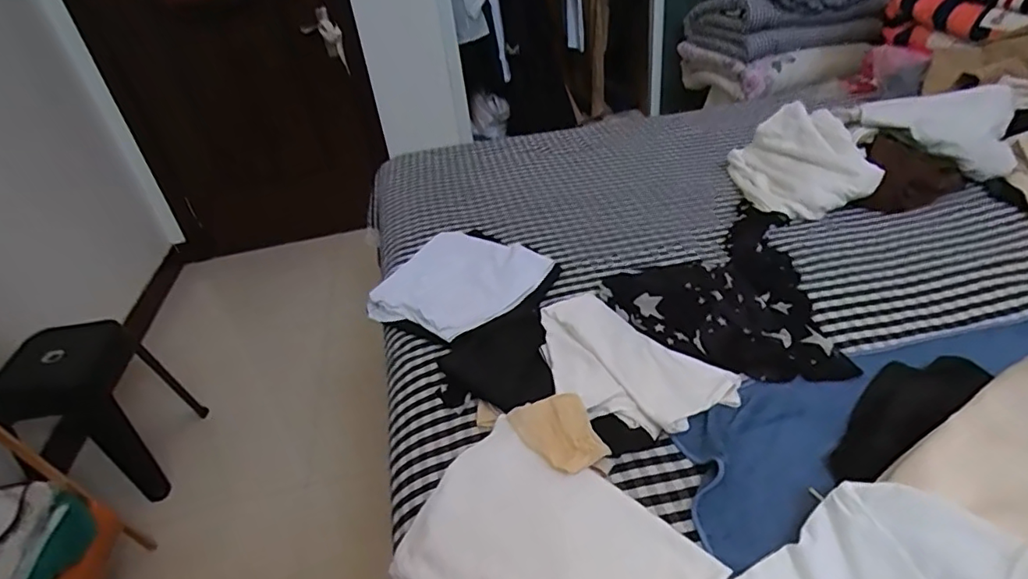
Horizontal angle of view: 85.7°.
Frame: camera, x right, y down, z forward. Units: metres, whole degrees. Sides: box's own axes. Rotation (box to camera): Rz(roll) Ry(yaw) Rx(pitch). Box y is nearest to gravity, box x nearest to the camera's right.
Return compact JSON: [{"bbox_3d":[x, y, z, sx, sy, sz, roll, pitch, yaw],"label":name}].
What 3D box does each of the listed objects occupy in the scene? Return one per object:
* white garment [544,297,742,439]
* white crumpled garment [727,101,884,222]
[{"bbox_3d":[0.167,0.098,0.764,0.272,0.071,0.187,8,38,20],"label":"white garment"},{"bbox_3d":[0.616,-0.281,1.202,0.237,0.125,0.316,-4,35,4],"label":"white crumpled garment"}]

